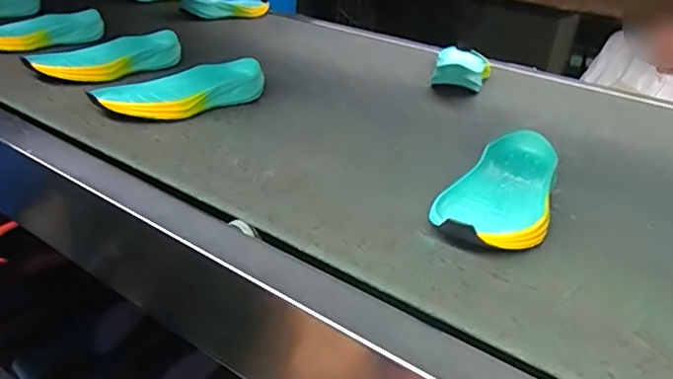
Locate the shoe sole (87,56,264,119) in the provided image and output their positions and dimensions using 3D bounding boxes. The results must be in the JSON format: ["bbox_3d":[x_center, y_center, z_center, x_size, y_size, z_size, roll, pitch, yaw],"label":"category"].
[{"bbox_3d":[-0.182,-0.120,0.673,0.206,0.040,0.091,-18,34,-31],"label":"shoe sole"}]

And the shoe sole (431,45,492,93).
[{"bbox_3d":[0.207,-0.198,0.921,0.088,0.042,0.210,13,28,14],"label":"shoe sole"}]

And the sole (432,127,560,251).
[{"bbox_3d":[0.155,0.001,0.509,0.089,0.036,0.210,17,30,22],"label":"sole"}]

